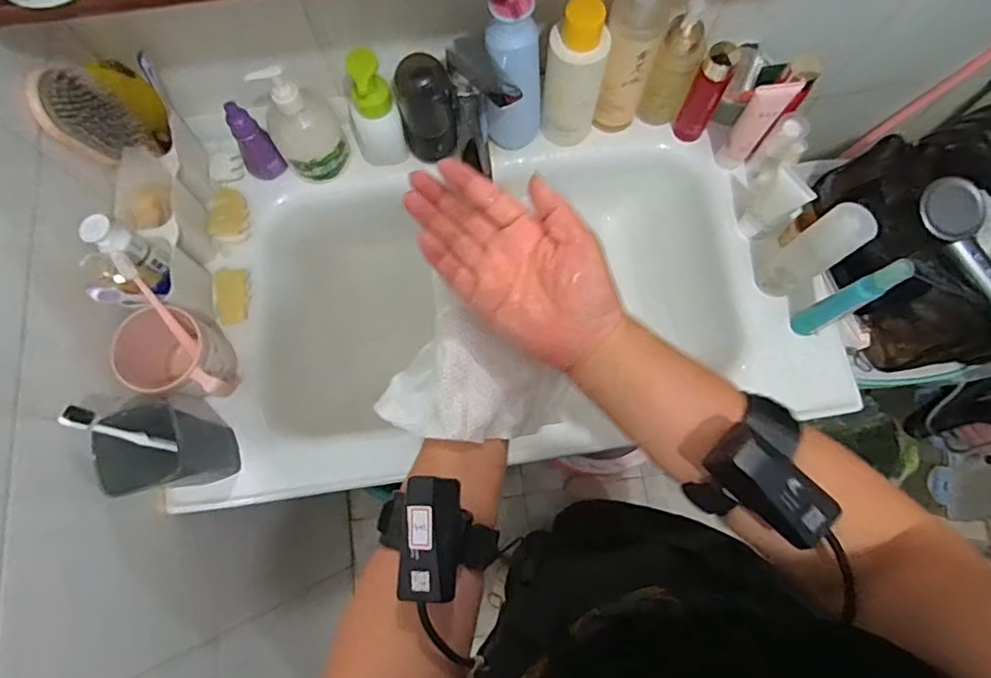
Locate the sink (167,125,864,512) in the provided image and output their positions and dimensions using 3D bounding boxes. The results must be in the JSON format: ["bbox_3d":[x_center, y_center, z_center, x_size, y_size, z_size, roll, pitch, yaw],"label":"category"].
[{"bbox_3d":[0.012,-0.047,0.757,0.747,0.161,0.413,-8,76,-2],"label":"sink"}]

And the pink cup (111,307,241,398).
[{"bbox_3d":[-0.342,0.017,0.615,0.116,0.108,0.089,6,76,2],"label":"pink cup"}]

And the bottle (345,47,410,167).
[{"bbox_3d":[-0.147,-0.271,0.667,0.059,0.150,0.046,-18,76,-5],"label":"bottle"}]

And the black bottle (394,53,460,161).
[{"bbox_3d":[-0.080,-0.268,0.658,0.065,0.122,0.057,-13,76,-3],"label":"black bottle"}]

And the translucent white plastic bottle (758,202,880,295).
[{"bbox_3d":[0.343,-0.091,0.612,0.044,0.173,0.047,0,75,0],"label":"translucent white plastic bottle"}]

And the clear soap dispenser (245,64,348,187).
[{"bbox_3d":[-0.226,-0.255,0.653,0.078,0.151,0.060,-36,78,-9],"label":"clear soap dispenser"}]

